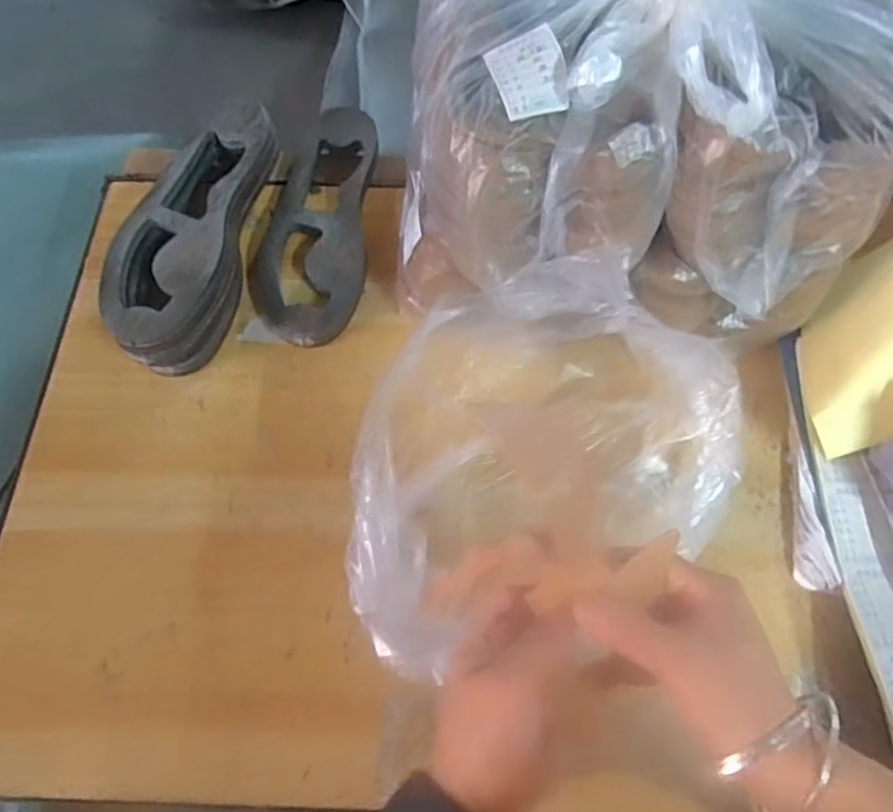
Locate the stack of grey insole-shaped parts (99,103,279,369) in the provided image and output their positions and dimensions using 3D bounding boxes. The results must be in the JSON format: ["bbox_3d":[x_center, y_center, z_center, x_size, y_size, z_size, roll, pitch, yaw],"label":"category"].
[{"bbox_3d":[-0.255,-0.169,0.659,0.110,0.073,0.282,9,66,4],"label":"stack of grey insole-shaped parts"}]

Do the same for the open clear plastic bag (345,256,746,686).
[{"bbox_3d":[0.068,0.041,0.522,0.275,0.165,0.259,-6,66,-3],"label":"open clear plastic bag"}]

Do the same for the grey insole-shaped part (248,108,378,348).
[{"bbox_3d":[-0.138,-0.204,0.701,0.117,0.026,0.304,5,66,2],"label":"grey insole-shaped part"}]

